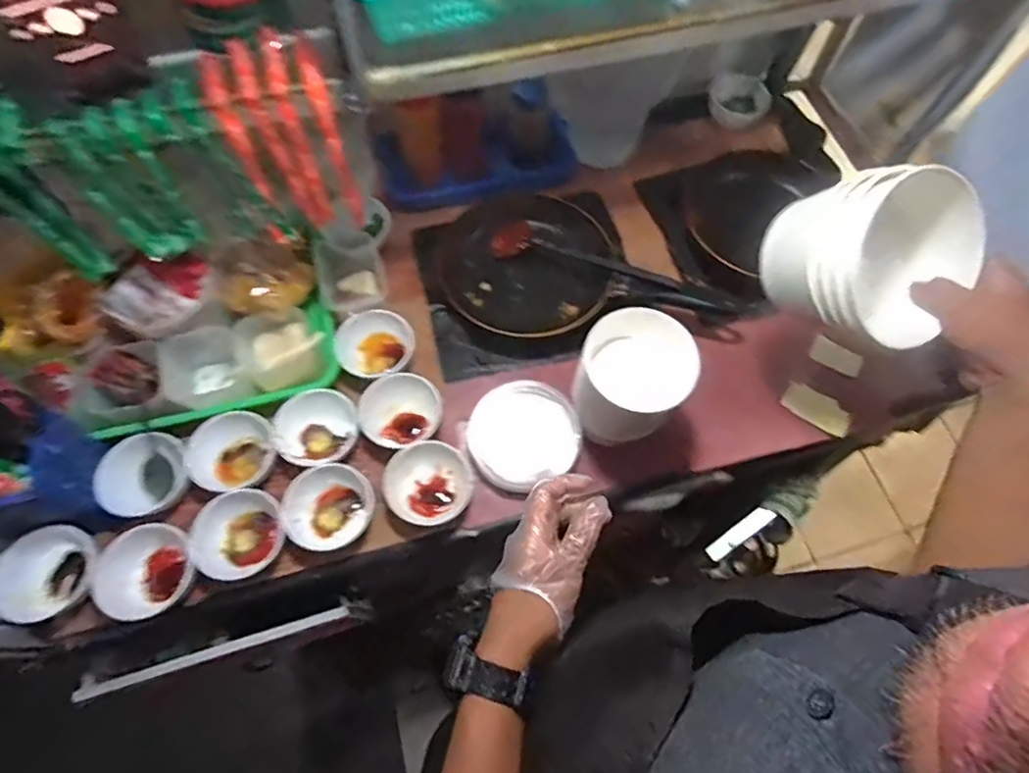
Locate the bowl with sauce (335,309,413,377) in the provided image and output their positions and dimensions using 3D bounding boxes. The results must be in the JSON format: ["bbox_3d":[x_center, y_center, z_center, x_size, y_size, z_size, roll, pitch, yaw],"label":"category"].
[{"bbox_3d":[-0.176,-0.051,0.701,0.094,0.046,0.092,1,67,-2],"label":"bowl with sauce"}]

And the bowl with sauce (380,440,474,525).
[{"bbox_3d":[-0.098,0.113,0.637,0.094,0.042,0.091,-2,67,-3],"label":"bowl with sauce"}]

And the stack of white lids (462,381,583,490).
[{"bbox_3d":[0.007,0.055,0.669,0.126,0.043,0.126,-25,70,-12],"label":"stack of white lids"}]

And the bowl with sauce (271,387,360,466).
[{"bbox_3d":[-0.237,0.048,0.656,0.086,0.038,0.092,1,67,-2],"label":"bowl with sauce"}]

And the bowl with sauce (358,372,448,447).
[{"bbox_3d":[-0.134,0.031,0.663,0.087,0.049,0.092,1,67,-2],"label":"bowl with sauce"}]

